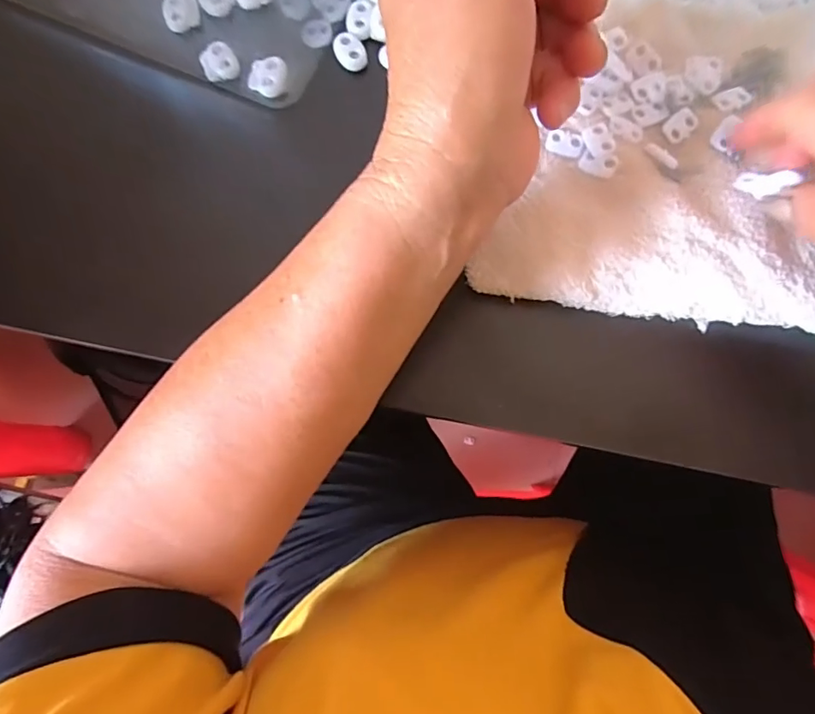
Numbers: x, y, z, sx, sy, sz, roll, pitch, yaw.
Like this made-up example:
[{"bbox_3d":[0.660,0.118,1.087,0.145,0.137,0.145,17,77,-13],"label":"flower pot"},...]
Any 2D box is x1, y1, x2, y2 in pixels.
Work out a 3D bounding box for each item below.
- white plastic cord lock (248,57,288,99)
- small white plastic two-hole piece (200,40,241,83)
[{"bbox_3d":[-0.077,-0.155,0.287,0.020,0.007,0.027,4,80,1],"label":"white plastic cord lock"},{"bbox_3d":[-0.103,-0.163,0.286,0.019,0.008,0.019,0,80,1],"label":"small white plastic two-hole piece"}]

